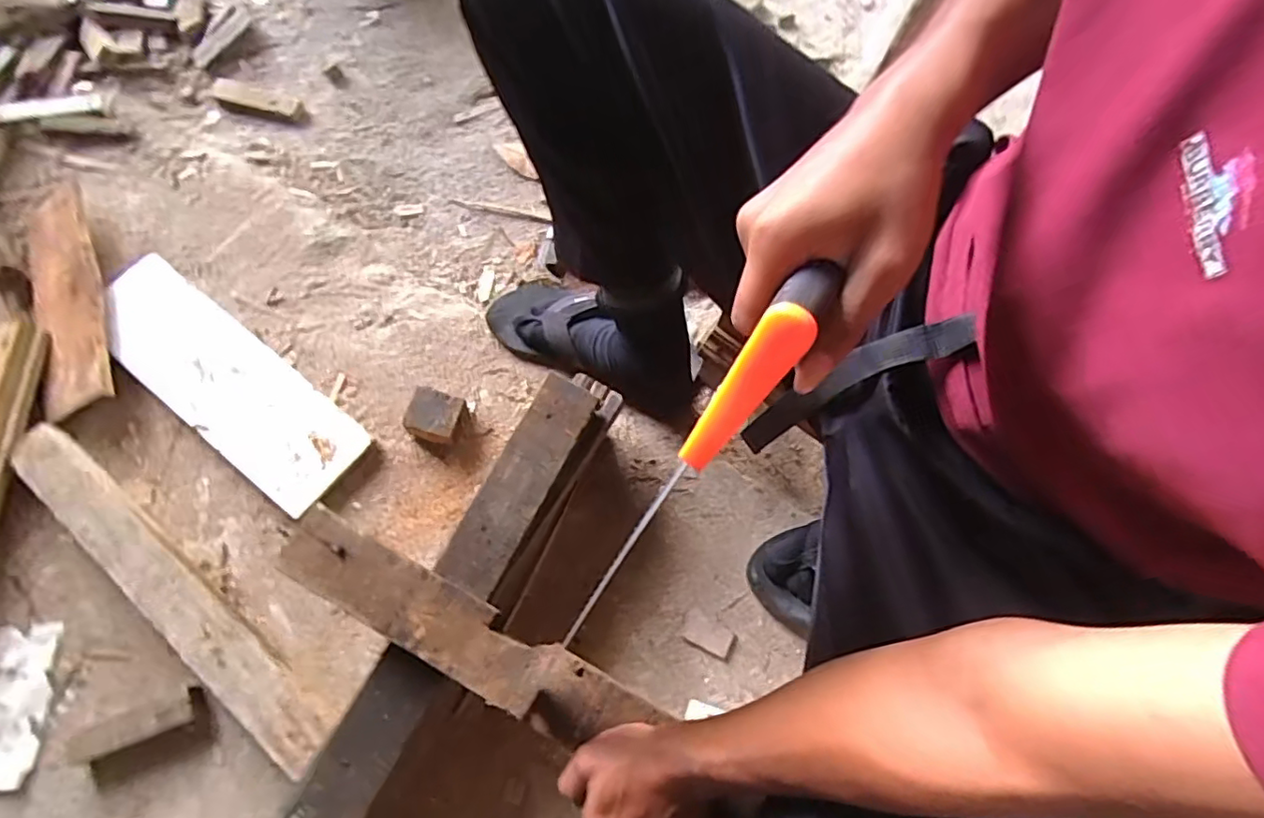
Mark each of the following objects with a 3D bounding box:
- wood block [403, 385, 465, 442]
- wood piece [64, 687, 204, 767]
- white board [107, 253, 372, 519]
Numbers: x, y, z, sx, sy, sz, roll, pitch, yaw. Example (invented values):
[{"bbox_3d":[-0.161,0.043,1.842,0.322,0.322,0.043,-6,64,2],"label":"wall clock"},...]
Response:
[{"bbox_3d":[-0.229,0.010,0.712,0.058,0.041,0.057,17,70,5],"label":"wood block"},{"bbox_3d":[-0.487,0.309,0.593,0.118,0.026,0.035,-19,71,-8],"label":"wood piece"},{"bbox_3d":[-0.489,-0.035,0.728,0.389,0.025,0.120,37,73,12],"label":"white board"}]

